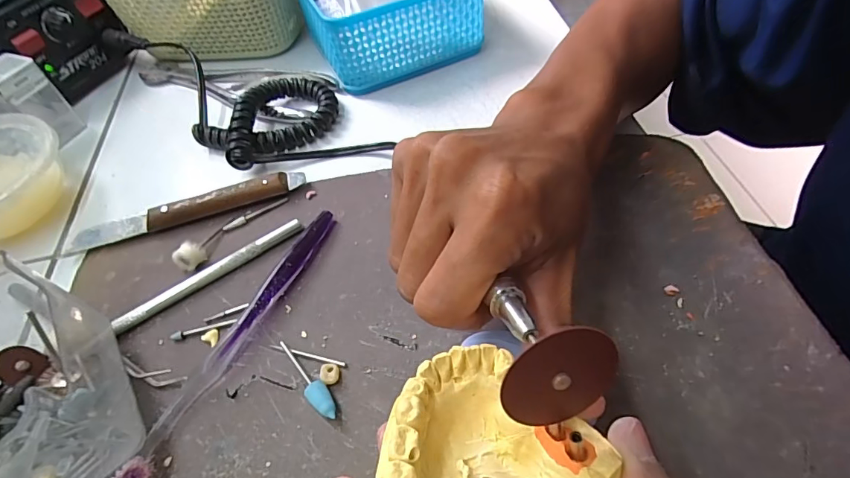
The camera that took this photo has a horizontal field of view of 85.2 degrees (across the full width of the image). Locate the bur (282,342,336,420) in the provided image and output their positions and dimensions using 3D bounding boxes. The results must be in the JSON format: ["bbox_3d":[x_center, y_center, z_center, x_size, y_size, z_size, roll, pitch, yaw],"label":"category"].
[{"bbox_3d":[-0.057,0.067,0.223,0.010,0.009,0.050,-36,56,-19],"label":"bur"}]

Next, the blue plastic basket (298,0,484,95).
[{"bbox_3d":[-0.034,-0.199,0.392,0.142,0.069,0.128,-25,53,-11],"label":"blue plastic basket"}]

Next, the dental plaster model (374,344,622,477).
[{"bbox_3d":[0.017,0.056,0.135,0.066,0.026,0.051,-13,52,-5],"label":"dental plaster model"}]

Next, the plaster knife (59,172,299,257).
[{"bbox_3d":[-0.156,-0.019,0.295,0.155,0.014,0.016,-15,52,-4],"label":"plaster knife"}]

